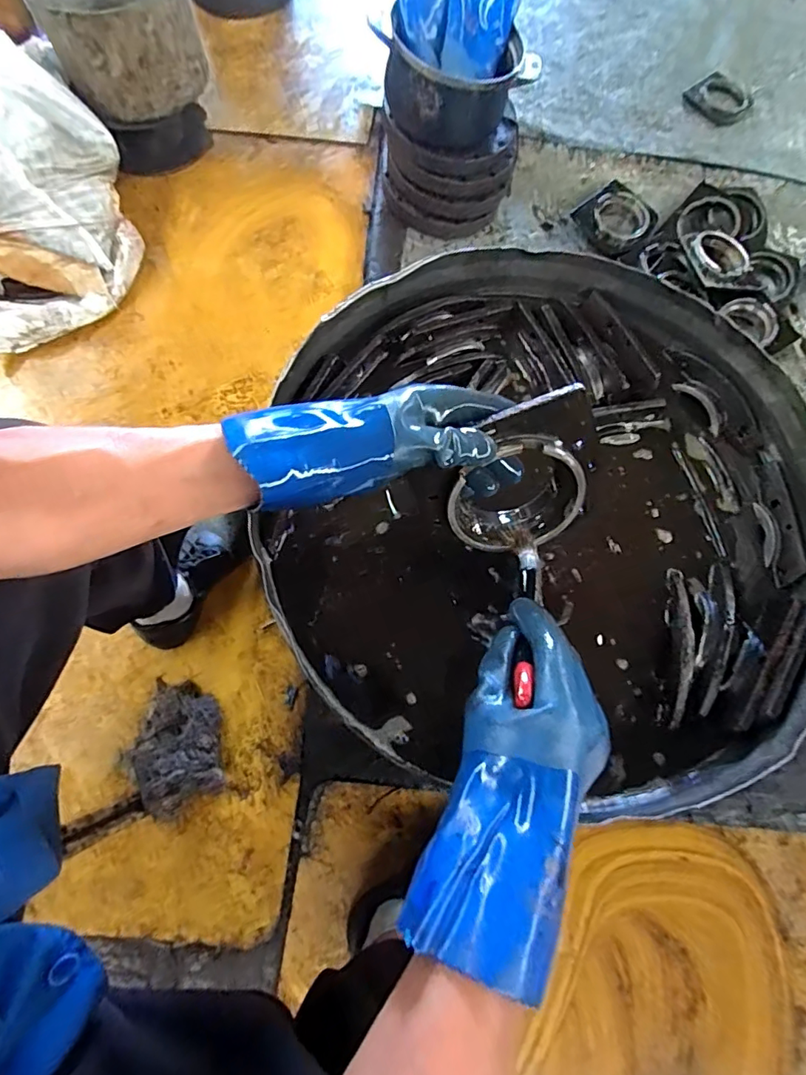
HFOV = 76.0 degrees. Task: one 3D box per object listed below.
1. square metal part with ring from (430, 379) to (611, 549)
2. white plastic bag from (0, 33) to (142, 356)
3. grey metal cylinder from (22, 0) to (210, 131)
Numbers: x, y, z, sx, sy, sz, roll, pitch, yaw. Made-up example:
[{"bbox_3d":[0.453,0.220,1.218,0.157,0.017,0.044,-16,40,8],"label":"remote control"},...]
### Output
[{"bbox_3d":[0.100,-0.053,0.450,0.142,0.137,0.044,-24,38,13],"label":"square metal part with ring"},{"bbox_3d":[-0.737,-0.628,0.944,0.442,0.315,0.444,-29,76,-12],"label":"white plastic bag"},{"bbox_3d":[-0.546,-0.989,1.000,0.270,0.195,0.262,-24,75,-11],"label":"grey metal cylinder"}]

